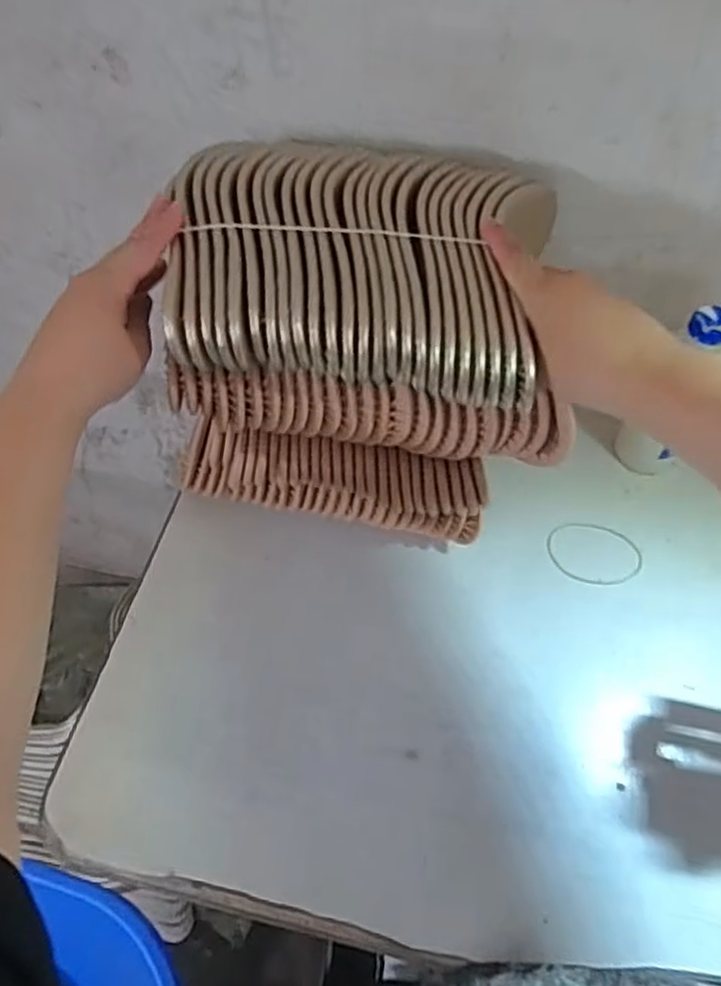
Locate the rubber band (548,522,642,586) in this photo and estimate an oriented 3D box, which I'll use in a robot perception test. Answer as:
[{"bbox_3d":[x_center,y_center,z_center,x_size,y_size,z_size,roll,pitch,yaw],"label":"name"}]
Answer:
[{"bbox_3d":[0.212,0.055,0.613,0.084,0.004,0.056,10,70,5],"label":"rubber band"}]

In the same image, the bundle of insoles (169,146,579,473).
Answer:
[{"bbox_3d":[0.009,-0.134,0.486,0.277,0.127,0.175,5,56,6],"label":"bundle of insoles"}]

